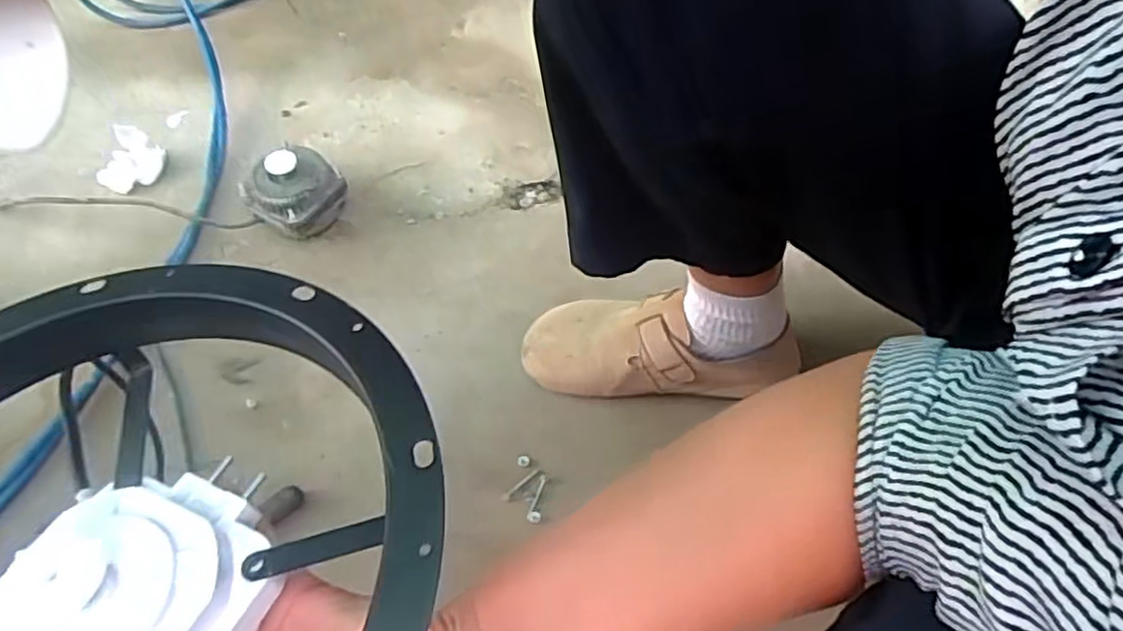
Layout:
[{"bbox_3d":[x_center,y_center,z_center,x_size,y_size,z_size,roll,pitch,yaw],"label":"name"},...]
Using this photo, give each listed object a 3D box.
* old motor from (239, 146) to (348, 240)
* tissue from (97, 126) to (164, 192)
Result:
[{"bbox_3d":[-0.276,-0.130,0.720,0.076,0.076,0.081,29,60,18],"label":"old motor"},{"bbox_3d":[-0.469,-0.172,0.759,0.051,0.030,0.069,16,56,10],"label":"tissue"}]

